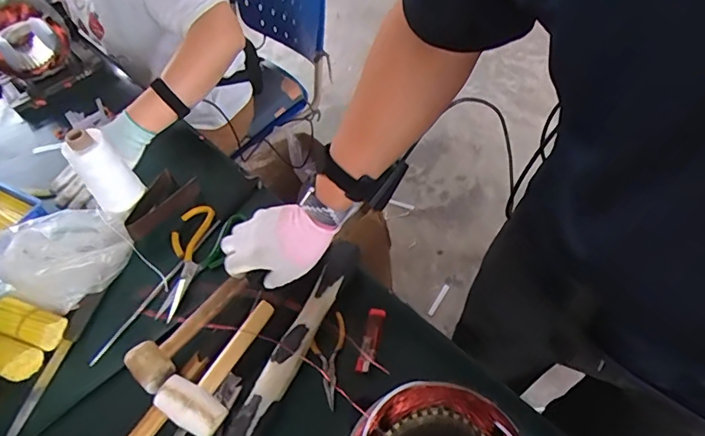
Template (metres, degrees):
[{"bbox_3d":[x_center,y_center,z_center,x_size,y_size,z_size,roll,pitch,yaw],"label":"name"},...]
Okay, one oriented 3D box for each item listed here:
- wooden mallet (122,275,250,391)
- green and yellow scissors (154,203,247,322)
[{"bbox_3d":[-0.213,0.142,0.654,0.074,0.037,0.175,25,60,24],"label":"wooden mallet"},{"bbox_3d":[-0.234,0.059,0.736,0.083,0.017,0.184,3,54,10],"label":"green and yellow scissors"}]

